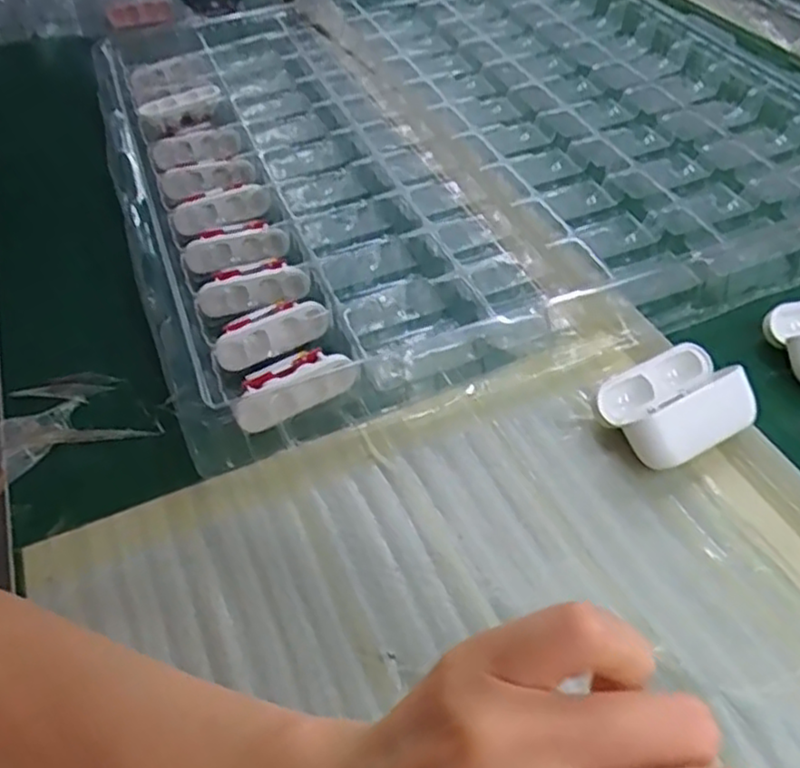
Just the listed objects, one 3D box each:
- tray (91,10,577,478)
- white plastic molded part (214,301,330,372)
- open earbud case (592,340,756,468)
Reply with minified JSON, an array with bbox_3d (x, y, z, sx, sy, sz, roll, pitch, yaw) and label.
[{"bbox_3d":[-0.097,-0.168,0.500,0.211,0.029,0.488,-20,50,-13],"label":"tray"},{"bbox_3d":[-0.069,-0.027,0.381,0.062,0.016,0.015,-26,52,-18],"label":"white plastic molded part"},{"bbox_3d":[0.129,0.010,0.335,0.066,0.029,0.050,-23,51,-16],"label":"open earbud case"}]

